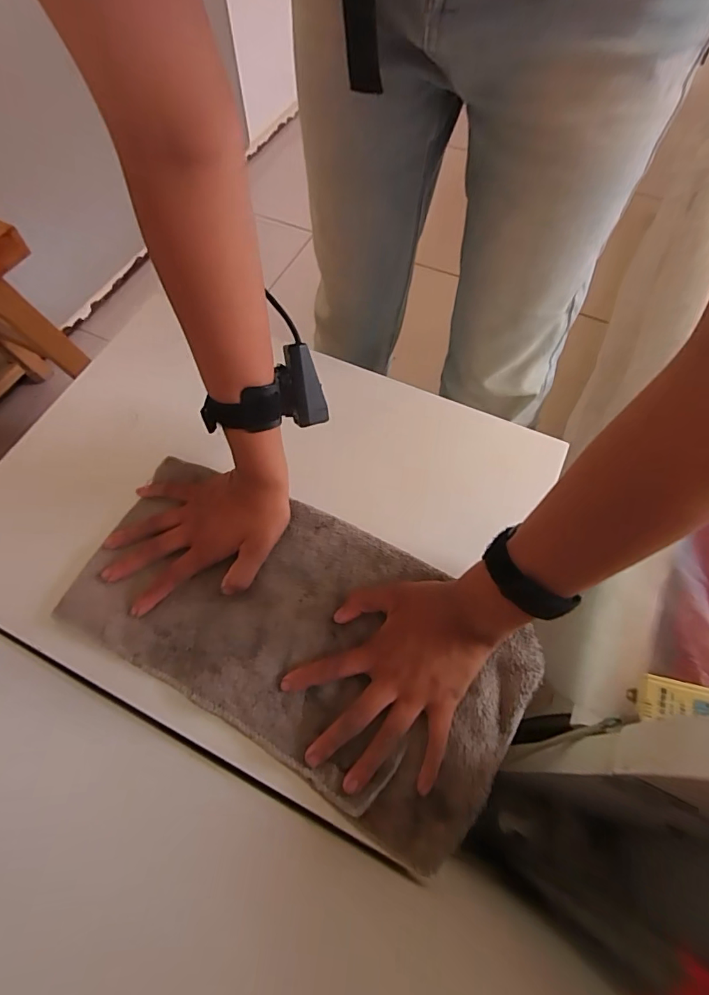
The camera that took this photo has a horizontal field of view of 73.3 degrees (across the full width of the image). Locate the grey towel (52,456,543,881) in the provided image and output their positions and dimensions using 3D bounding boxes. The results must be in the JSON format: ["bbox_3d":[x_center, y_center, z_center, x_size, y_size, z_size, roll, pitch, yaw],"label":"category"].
[{"bbox_3d":[-0.050,0.105,0.399,0.373,0.025,0.189,27,65,15],"label":"grey towel"}]

